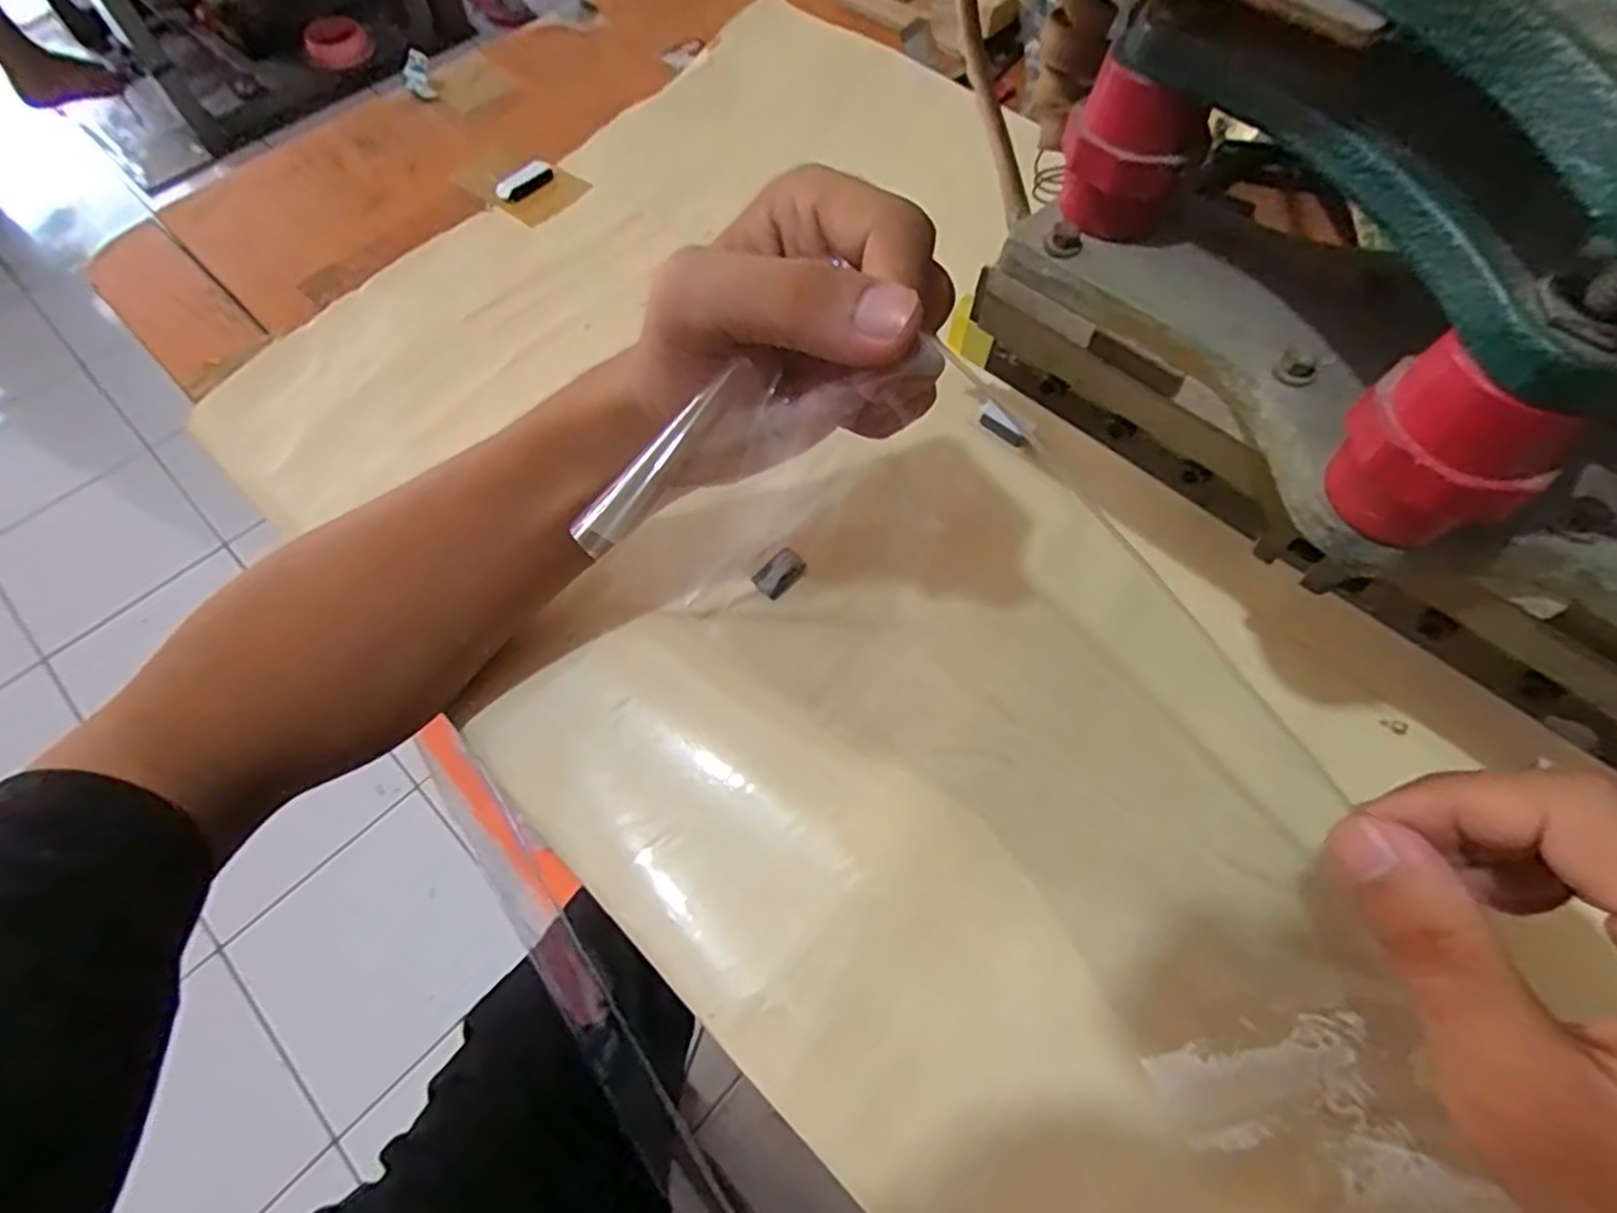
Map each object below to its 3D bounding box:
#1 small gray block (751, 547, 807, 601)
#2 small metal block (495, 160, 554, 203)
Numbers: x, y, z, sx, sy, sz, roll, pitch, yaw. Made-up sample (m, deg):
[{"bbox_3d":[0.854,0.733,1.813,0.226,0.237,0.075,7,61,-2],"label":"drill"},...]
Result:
[{"bbox_3d":[-0.012,-0.014,0.322,0.022,0.005,0.013,-42,69,-17],"label":"small gray block"},{"bbox_3d":[-0.168,-0.252,0.445,0.011,0.009,0.036,40,69,19],"label":"small metal block"}]

